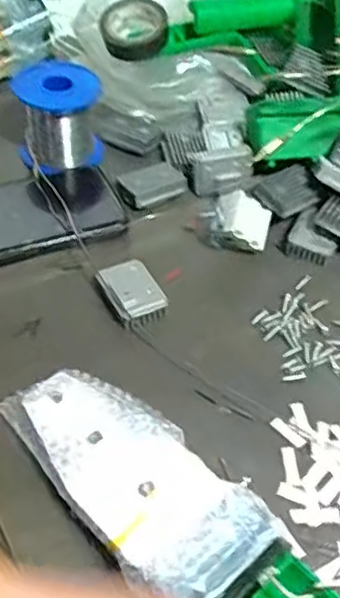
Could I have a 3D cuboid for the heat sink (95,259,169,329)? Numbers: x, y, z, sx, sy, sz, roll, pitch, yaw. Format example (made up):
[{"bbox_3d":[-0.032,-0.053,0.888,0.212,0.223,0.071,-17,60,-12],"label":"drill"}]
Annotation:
[{"bbox_3d":[-0.025,-0.005,0.425,0.035,0.012,0.047,-19,53,-20],"label":"heat sink"}]

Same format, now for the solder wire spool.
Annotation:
[{"bbox_3d":[-0.085,-0.138,0.501,0.066,0.064,0.066,-3,49,-7],"label":"solder wire spool"}]

